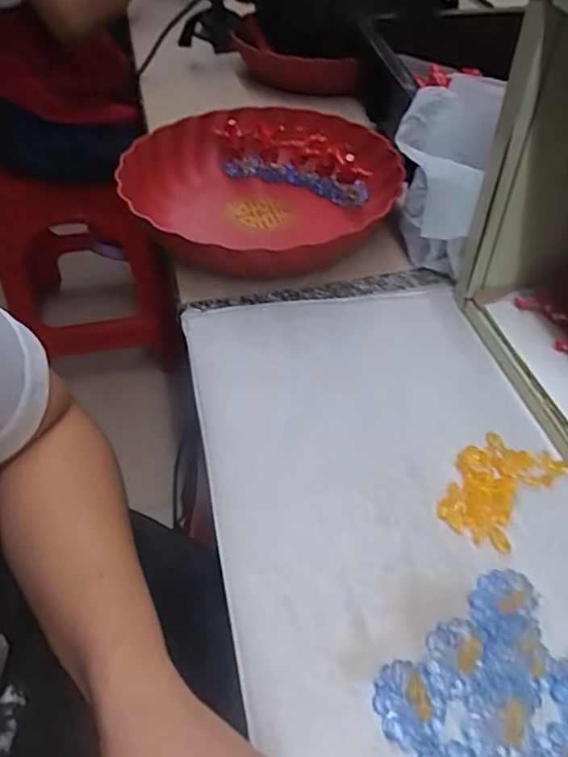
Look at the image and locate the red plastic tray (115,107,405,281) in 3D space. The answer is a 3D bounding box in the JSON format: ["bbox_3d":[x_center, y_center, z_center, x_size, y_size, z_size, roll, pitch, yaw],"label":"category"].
[{"bbox_3d":[-0.024,-0.169,0.539,0.236,0.063,0.245,24,52,20],"label":"red plastic tray"}]

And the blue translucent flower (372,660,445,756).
[{"bbox_3d":[0.058,0.150,0.274,0.031,0.004,0.035,5,48,5],"label":"blue translucent flower"}]

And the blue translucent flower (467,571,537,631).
[{"bbox_3d":[0.112,0.113,0.306,0.036,0.009,0.029,-36,57,-28],"label":"blue translucent flower"}]

